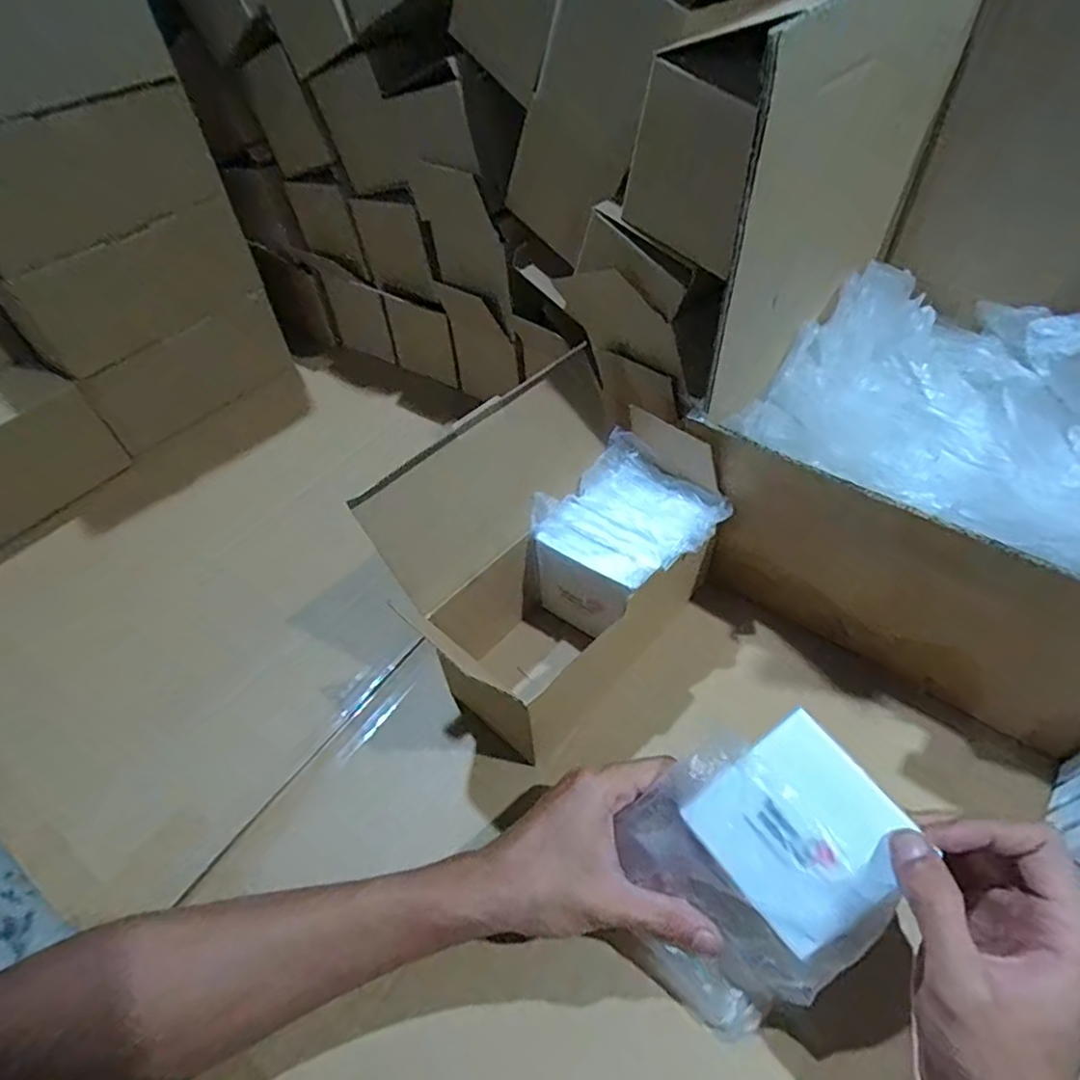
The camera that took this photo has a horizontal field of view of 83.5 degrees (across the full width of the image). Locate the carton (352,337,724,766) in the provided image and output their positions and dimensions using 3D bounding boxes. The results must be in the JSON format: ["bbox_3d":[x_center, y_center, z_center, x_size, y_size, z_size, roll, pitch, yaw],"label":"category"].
[{"bbox_3d":[0.017,0.005,0.436,0.223,0.164,0.148,-37,57,-25],"label":"carton"}]

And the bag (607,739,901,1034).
[{"bbox_3d":[0.098,0.180,0.315,0.113,0.018,0.121,45,108,21],"label":"bag"}]

